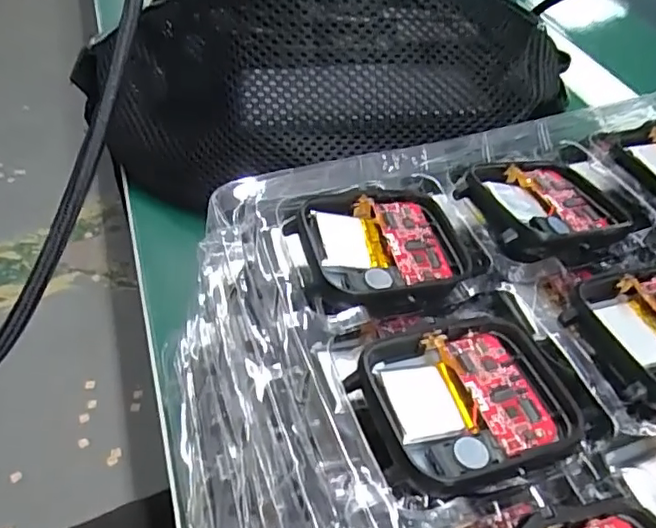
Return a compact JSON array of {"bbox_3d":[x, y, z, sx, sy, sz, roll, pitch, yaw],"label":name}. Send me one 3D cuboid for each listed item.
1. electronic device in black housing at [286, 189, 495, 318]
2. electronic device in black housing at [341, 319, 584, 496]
[{"bbox_3d":[0.018,-0.005,0.162,0.051,0.010,0.038,-13,49,-16],"label":"electronic device in black housing"},{"bbox_3d":[0.031,0.030,0.130,0.046,0.007,0.037,-8,47,-12],"label":"electronic device in black housing"}]

